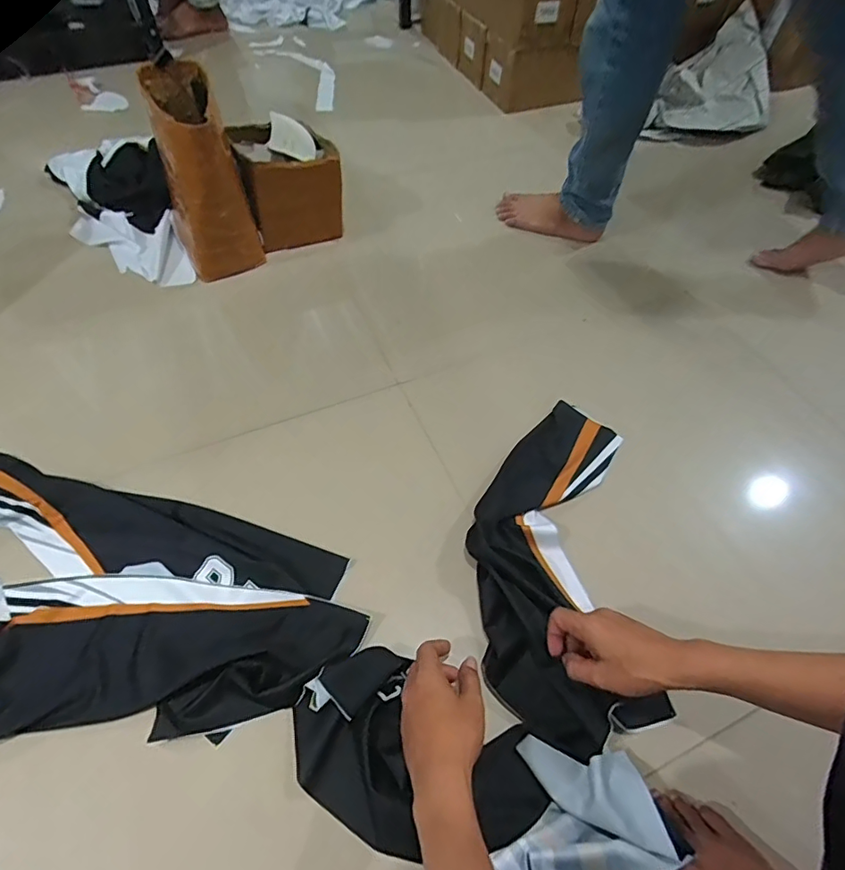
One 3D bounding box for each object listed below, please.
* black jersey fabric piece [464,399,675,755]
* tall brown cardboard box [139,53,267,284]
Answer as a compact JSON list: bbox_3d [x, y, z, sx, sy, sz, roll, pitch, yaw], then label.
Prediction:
[{"bbox_3d":[0.180,0.144,0.662,0.229,0.041,0.438,11,54,4],"label":"black jersey fabric piece"},{"bbox_3d":[-0.387,-0.455,0.909,0.125,0.268,0.234,-20,58,-14],"label":"tall brown cardboard box"}]

